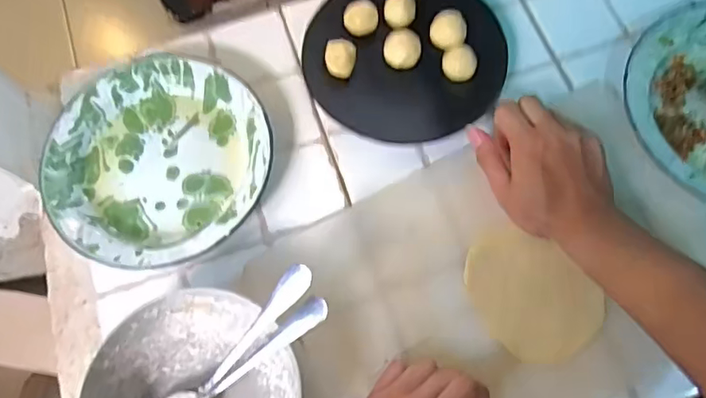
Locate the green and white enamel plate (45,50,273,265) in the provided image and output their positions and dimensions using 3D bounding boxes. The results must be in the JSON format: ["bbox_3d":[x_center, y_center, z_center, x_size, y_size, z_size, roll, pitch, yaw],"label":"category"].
[{"bbox_3d":[-0.183,-0.036,0.534,0.202,0.030,0.205,0,71,1],"label":"green and white enamel plate"}]

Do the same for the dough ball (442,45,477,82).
[{"bbox_3d":[0.106,-0.134,0.554,0.033,0.026,0.027,13,71,6],"label":"dough ball"}]

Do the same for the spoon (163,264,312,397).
[{"bbox_3d":[-0.102,0.128,0.438,0.041,0.031,0.200,42,99,14],"label":"spoon"}]

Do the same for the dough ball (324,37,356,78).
[{"bbox_3d":[-0.013,-0.140,0.553,0.029,0.020,0.038,9,93,-17],"label":"dough ball"}]

